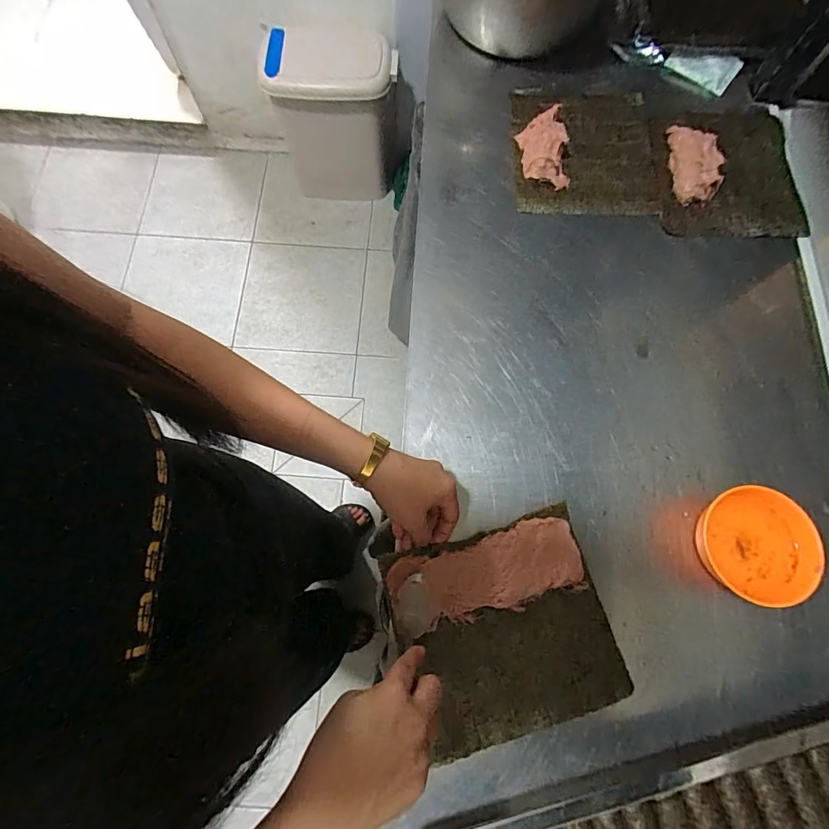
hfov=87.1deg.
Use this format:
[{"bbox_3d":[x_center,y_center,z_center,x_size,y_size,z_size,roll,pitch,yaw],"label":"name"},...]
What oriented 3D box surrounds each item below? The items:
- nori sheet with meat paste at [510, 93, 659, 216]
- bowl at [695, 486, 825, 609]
[{"bbox_3d":[0.227,-0.362,0.576,0.182,0.035,0.209,3,73,0],"label":"nori sheet with meat paste"},{"bbox_3d":[0.326,0.125,0.419,0.098,0.031,0.102,2,73,-1],"label":"bowl"}]

